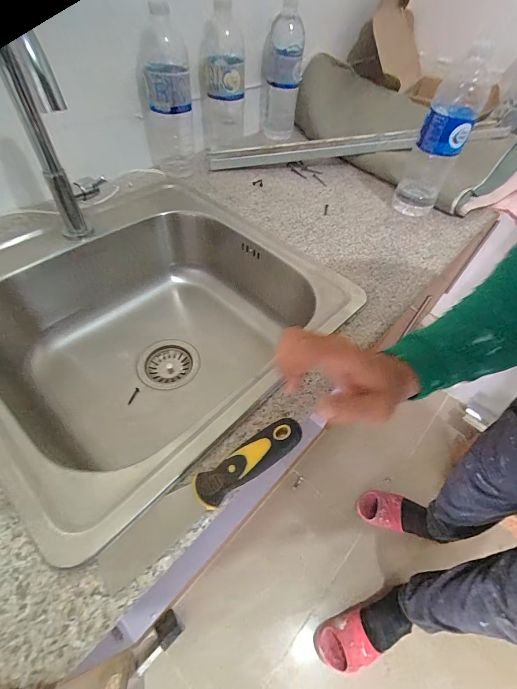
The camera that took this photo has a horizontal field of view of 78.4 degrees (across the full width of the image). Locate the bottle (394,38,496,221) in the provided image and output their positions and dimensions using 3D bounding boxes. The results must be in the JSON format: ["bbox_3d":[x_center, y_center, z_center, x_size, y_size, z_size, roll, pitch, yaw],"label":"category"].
[{"bbox_3d":[0.315,-0.352,0.551,0.074,0.244,0.083,25,54,14],"label":"bottle"}]

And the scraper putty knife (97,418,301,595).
[{"bbox_3d":[-0.045,0.128,0.283,0.197,0.030,0.039,-29,60,-25],"label":"scraper putty knife"}]

